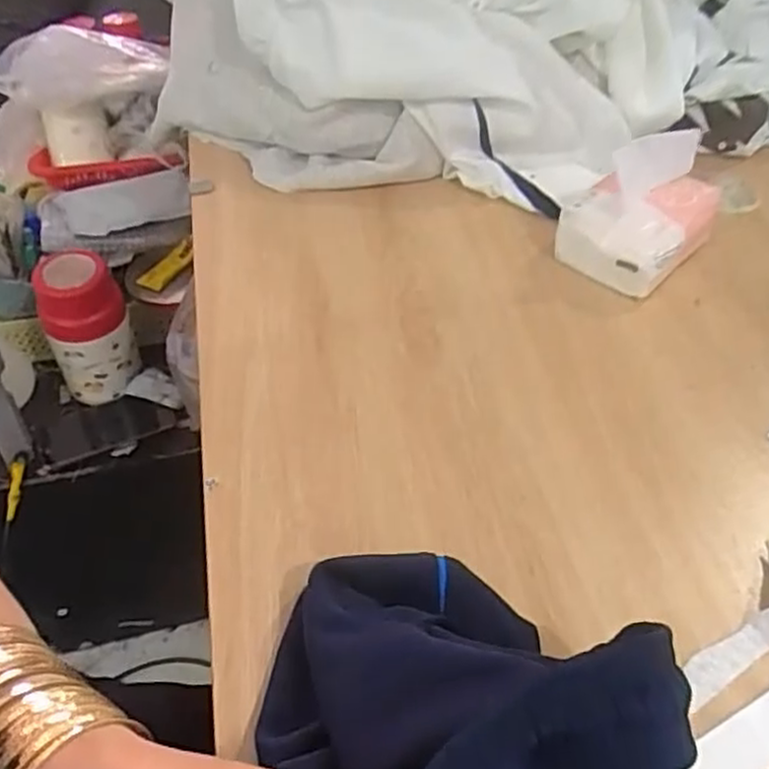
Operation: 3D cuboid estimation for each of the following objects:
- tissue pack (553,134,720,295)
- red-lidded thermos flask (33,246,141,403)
[{"bbox_3d":[0.211,-0.148,0.593,0.094,0.097,0.123,35,56,27],"label":"tissue pack"},{"bbox_3d":[-0.367,-0.067,0.899,0.095,0.178,0.082,-28,54,-25],"label":"red-lidded thermos flask"}]

